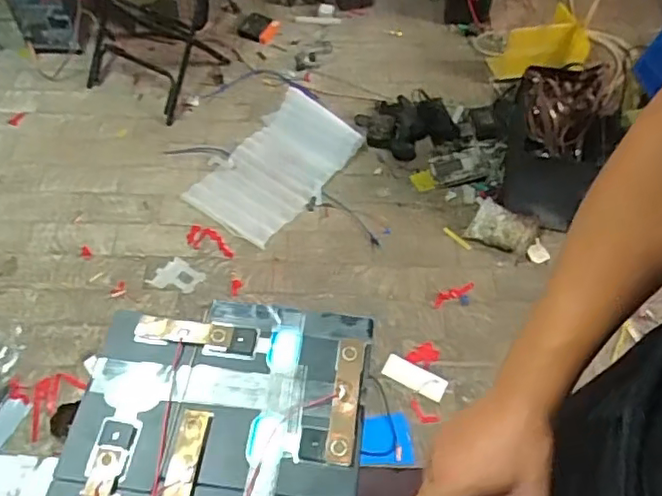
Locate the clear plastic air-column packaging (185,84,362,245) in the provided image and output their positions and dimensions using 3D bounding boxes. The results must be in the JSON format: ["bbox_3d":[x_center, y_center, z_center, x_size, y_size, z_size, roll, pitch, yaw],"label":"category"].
[{"bbox_3d":[-0.164,-0.256,1.870,0.343,0.028,0.537,38,73,17],"label":"clear plastic air-column packaging"}]

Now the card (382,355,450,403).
[{"bbox_3d":[0.207,0.319,1.490,0.156,0.007,0.060,25,70,11],"label":"card"}]

